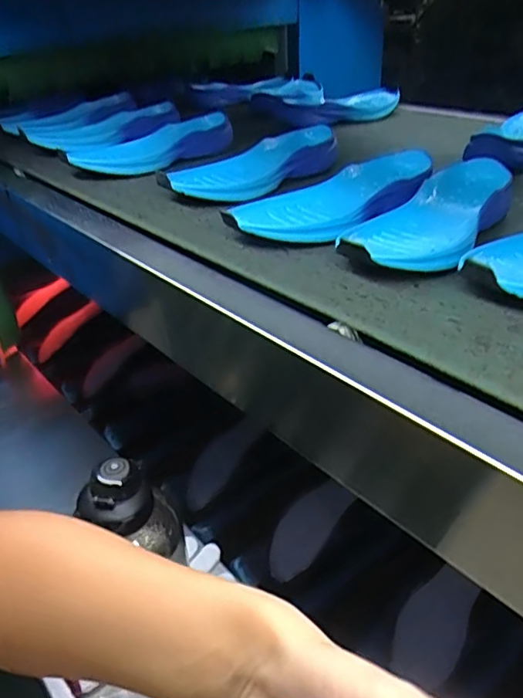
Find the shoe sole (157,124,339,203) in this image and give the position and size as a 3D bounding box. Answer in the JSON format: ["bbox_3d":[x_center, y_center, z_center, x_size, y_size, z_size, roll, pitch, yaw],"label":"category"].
[{"bbox_3d":[-0.009,-0.228,0.692,0.106,0.045,0.257,16,38,33],"label":"shoe sole"}]

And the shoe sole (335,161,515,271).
[{"bbox_3d":[0.168,-0.127,0.535,0.099,0.049,0.256,16,38,33],"label":"shoe sole"}]

